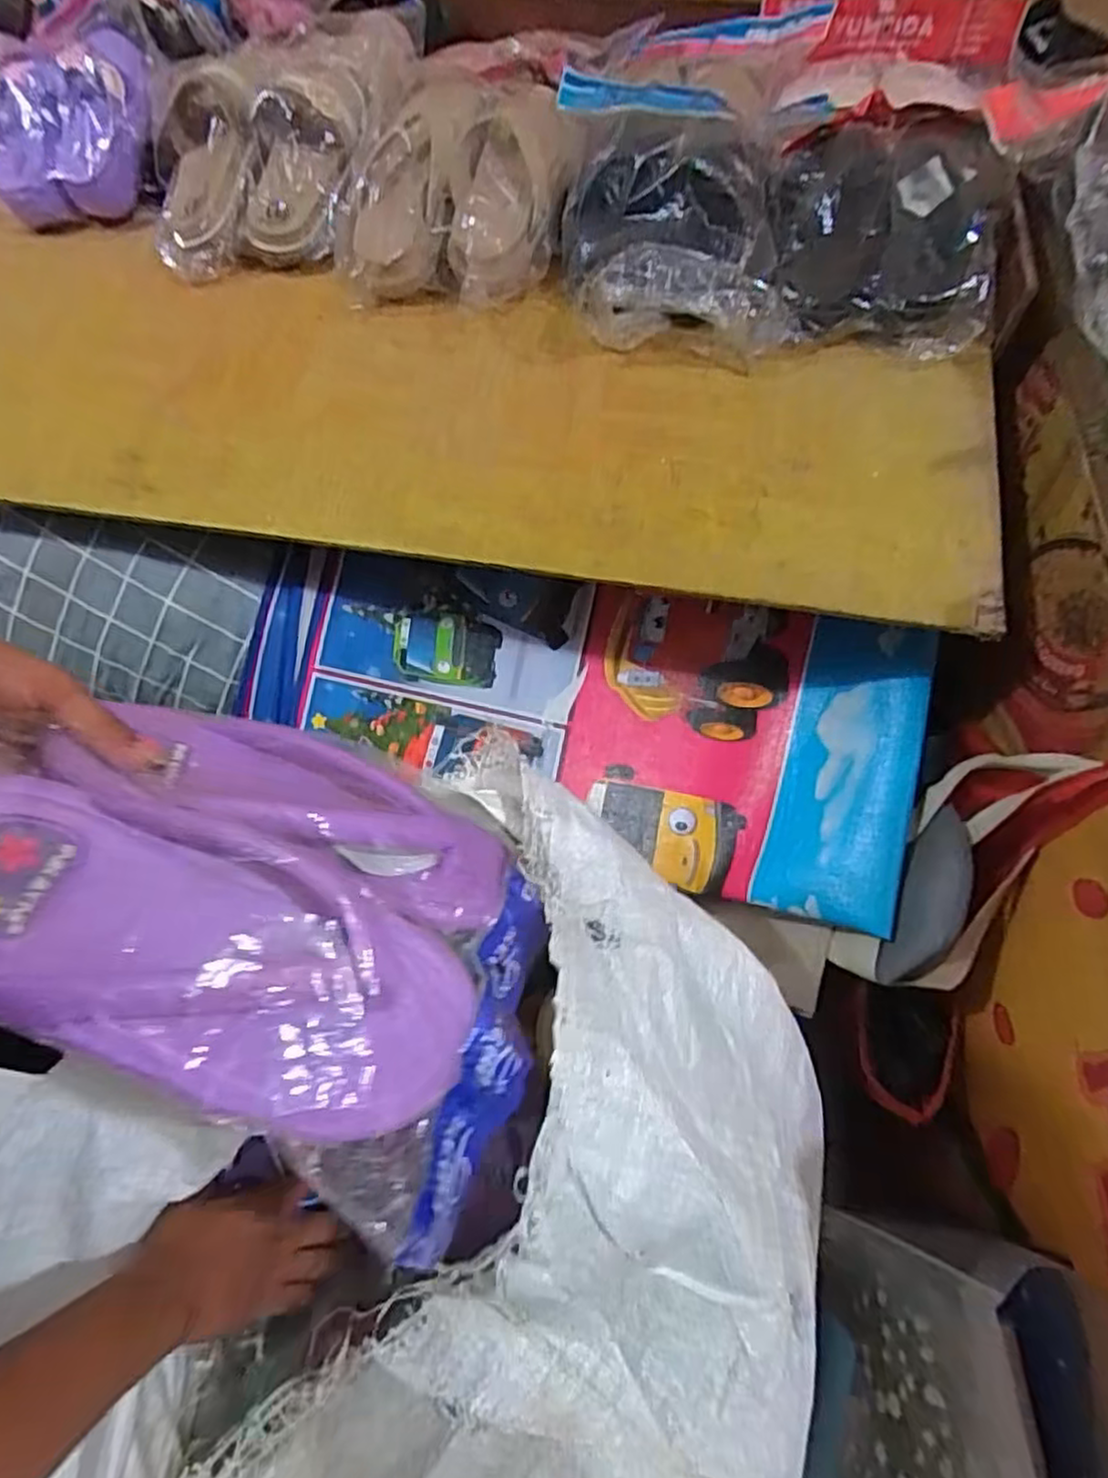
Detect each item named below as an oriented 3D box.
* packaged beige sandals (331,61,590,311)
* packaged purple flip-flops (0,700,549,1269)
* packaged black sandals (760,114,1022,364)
[{"bbox_3d":[-0.086,-0.533,0.690,0.204,0.080,0.267,15,64,9],"label":"packaged beige sandals"},{"bbox_3d":[-0.136,0.078,0.350,0.295,0.068,0.201,36,45,-11],"label":"packaged purple flip-flops"},{"bbox_3d":[0.290,-0.447,0.645,0.200,0.075,0.219,11,64,6],"label":"packaged black sandals"}]

